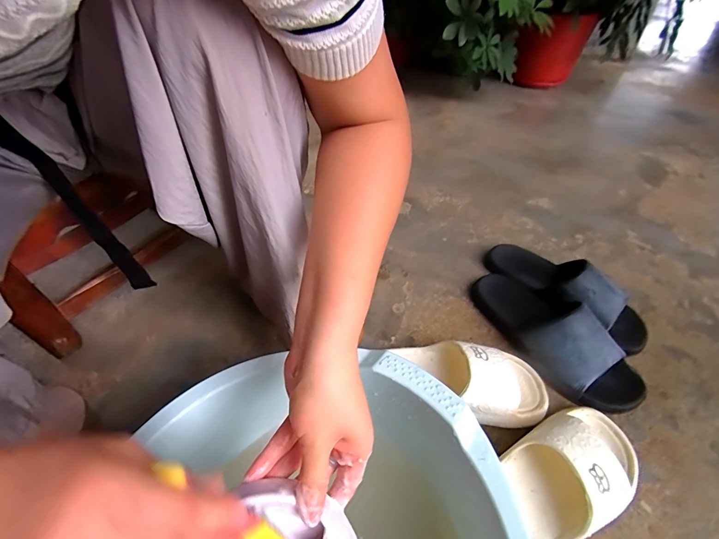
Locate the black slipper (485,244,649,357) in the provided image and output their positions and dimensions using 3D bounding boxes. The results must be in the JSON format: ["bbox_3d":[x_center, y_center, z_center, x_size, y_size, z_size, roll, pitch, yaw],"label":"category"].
[{"bbox_3d":[0.343,0.021,0.569,0.116,0.076,0.272,-28,51,-23],"label":"black slipper"}]

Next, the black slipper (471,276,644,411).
[{"bbox_3d":[0.281,0.087,0.507,0.104,0.075,0.267,-26,50,-22],"label":"black slipper"}]

